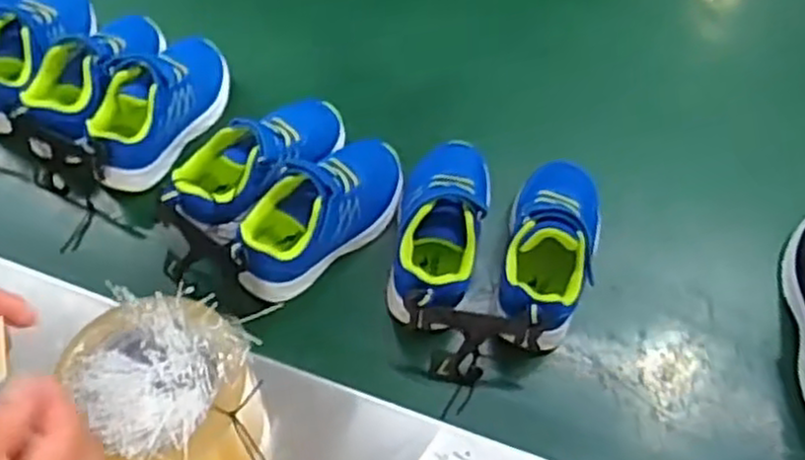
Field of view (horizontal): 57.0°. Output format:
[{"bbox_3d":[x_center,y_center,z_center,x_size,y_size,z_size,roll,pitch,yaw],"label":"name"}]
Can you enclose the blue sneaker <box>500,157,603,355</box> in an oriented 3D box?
[{"bbox_3d":[0.118,0.017,0.594,0.071,0.088,0.156,17,61,6],"label":"blue sneaker"}]

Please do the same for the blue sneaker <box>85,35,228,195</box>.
[{"bbox_3d":[-0.215,-0.114,0.649,0.070,0.062,0.160,26,62,11],"label":"blue sneaker"}]

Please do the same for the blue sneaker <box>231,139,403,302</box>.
[{"bbox_3d":[-0.062,-0.013,0.600,0.167,0.072,0.074,-36,68,-21],"label":"blue sneaker"}]

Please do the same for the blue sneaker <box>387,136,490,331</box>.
[{"bbox_3d":[0.031,-0.002,0.595,0.070,0.063,0.176,7,60,1],"label":"blue sneaker"}]

